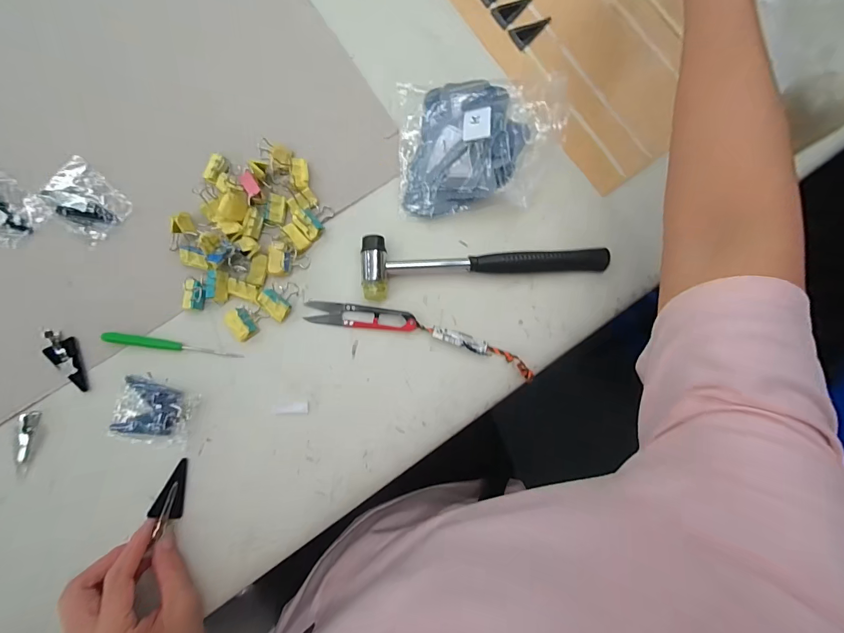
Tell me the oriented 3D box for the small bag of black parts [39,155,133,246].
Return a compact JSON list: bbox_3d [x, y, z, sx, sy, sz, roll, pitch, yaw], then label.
[{"bbox_3d":[-0.313,-0.109,0.338,0.069,0.014,0.053,44,84,-1],"label":"small bag of black parts"}]

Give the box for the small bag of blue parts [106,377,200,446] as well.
[{"bbox_3d":[-0.241,0.086,0.333,0.065,0.008,0.055,14,86,-4],"label":"small bag of blue parts"}]

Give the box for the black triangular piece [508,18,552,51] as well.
[{"bbox_3d":[0.116,-0.295,0.387,0.045,0.004,0.024,-16,90,-3],"label":"black triangular piece"}]

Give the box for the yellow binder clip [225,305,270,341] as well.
[{"bbox_3d":[-0.163,0.004,0.342,0.030,0.021,0.028,-39,91,-6],"label":"yellow binder clip"}]

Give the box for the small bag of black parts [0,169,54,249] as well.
[{"bbox_3d":[-0.384,-0.102,0.331,0.075,0.018,0.052,35,84,-2],"label":"small bag of black parts"}]

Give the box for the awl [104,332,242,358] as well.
[{"bbox_3d":[-0.227,0.028,0.337,0.115,0.010,0.010,10,86,-4],"label":"awl"}]

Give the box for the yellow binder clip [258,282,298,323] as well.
[{"bbox_3d":[-0.134,-0.017,0.347,0.029,0.014,0.035,35,84,-2],"label":"yellow binder clip"}]

